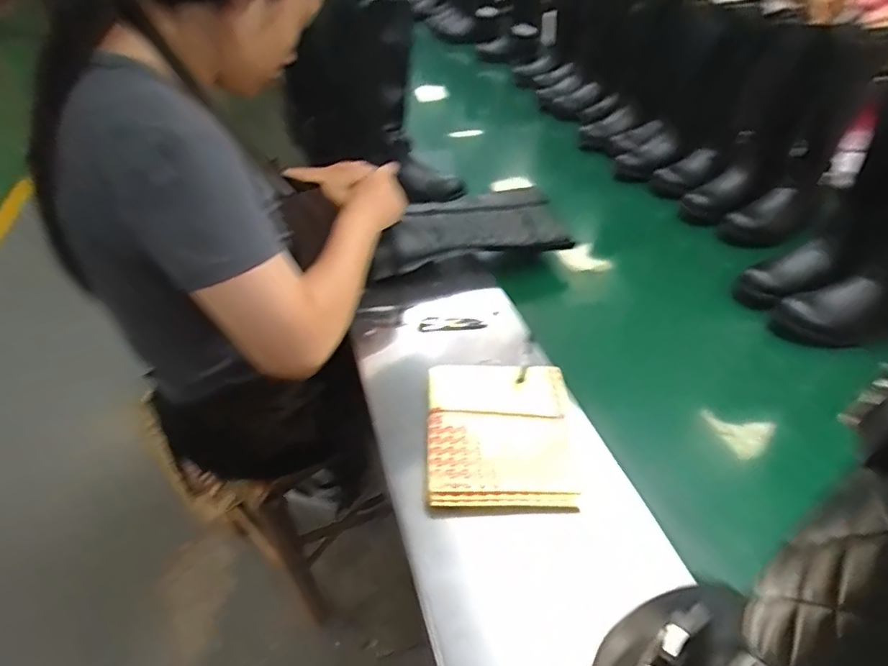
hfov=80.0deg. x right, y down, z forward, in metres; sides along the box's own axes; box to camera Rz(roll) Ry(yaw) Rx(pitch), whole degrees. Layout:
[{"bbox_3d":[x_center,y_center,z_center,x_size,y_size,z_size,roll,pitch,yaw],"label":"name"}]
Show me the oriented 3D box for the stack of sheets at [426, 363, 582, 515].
[{"bbox_3d":[0.064,0.111,0.597,0.162,0.022,0.177,1,44,-2],"label":"stack of sheets"}]

